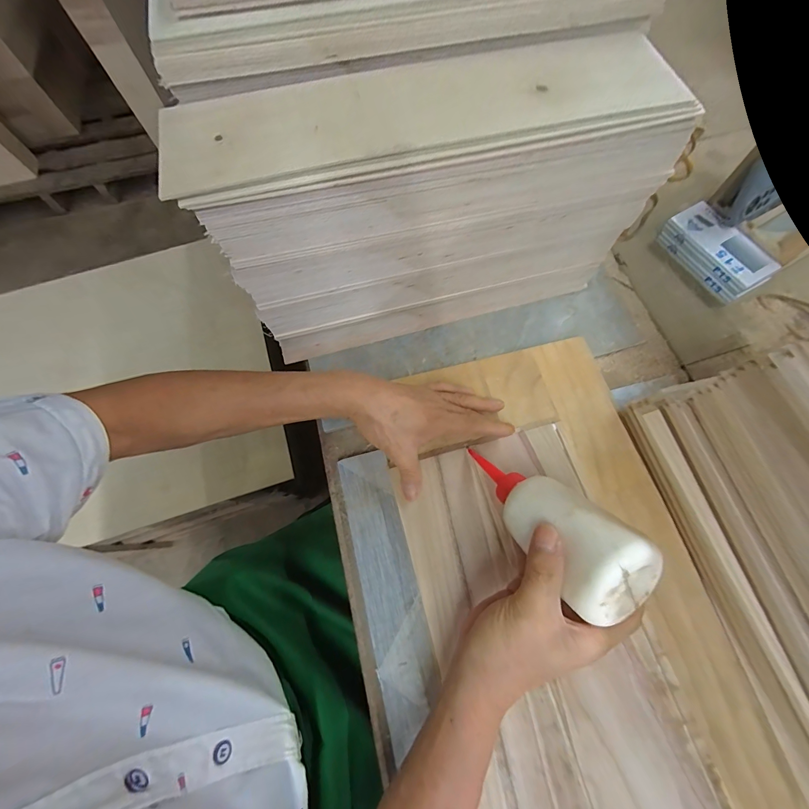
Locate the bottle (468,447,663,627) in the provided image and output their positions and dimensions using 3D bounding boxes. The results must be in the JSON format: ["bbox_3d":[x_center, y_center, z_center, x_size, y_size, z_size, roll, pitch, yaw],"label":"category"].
[{"bbox_3d":[0.098,0.081,0.267,0.053,0.050,0.151,-30,30,-11],"label":"bottle"}]

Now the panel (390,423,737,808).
[{"bbox_3d":[0.123,0.214,0.303,0.193,0.016,0.372,-18,71,-8],"label":"panel"}]

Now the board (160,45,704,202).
[{"bbox_3d":[0.015,-0.214,0.252,0.360,0.015,0.086,-13,70,-2],"label":"board"}]

